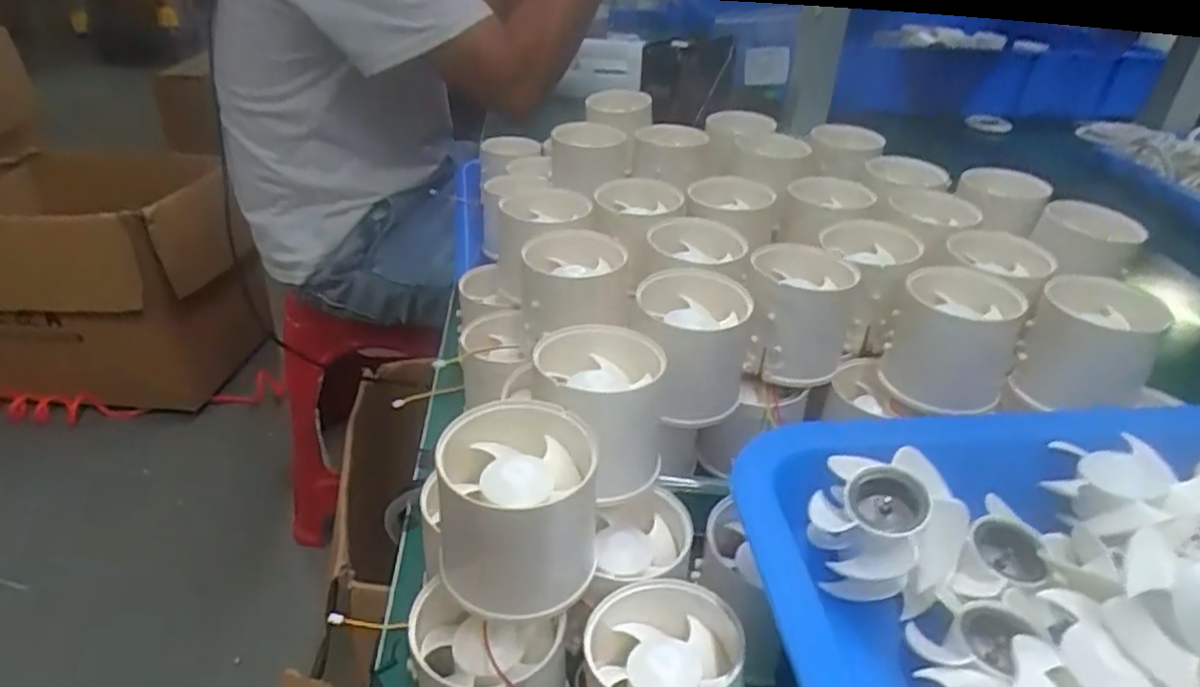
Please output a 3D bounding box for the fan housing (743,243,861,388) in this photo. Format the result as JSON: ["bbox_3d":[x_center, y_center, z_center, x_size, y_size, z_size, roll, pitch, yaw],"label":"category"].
[{"bbox_3d":[0.098,-0.014,0.356,0.050,0.049,0.054,13,34,15],"label":"fan housing"}]

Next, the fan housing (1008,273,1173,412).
[{"bbox_3d":[0.227,-0.001,0.338,0.052,0.052,0.051,27,40,31],"label":"fan housing"}]

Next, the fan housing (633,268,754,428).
[{"bbox_3d":[0.040,0.004,0.328,0.051,0.052,0.061,8,33,7],"label":"fan housing"}]

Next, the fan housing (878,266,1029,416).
[{"bbox_3d":[0.167,-0.002,0.348,0.055,0.058,0.051,27,40,31],"label":"fan housing"}]

